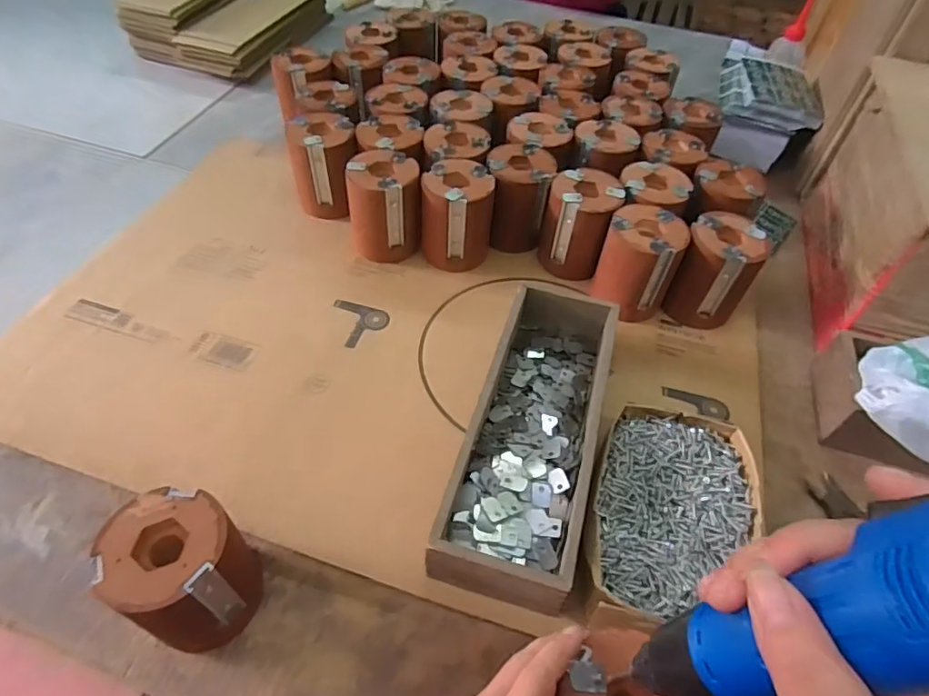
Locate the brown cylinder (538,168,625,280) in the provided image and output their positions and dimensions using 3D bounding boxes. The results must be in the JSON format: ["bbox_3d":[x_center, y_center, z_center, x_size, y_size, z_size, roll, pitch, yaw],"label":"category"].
[{"bbox_3d":[0.129,-0.139,0.628,0.077,0.096,0.081,10,50,5],"label":"brown cylinder"}]

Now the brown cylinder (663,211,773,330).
[{"bbox_3d":[0.268,-0.083,0.592,0.073,0.102,0.074,21,51,13],"label":"brown cylinder"}]

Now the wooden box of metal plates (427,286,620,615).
[{"bbox_3d":[0.063,0.069,0.477,0.100,0.066,0.293,15,50,9],"label":"wooden box of metal plates"}]

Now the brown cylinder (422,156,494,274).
[{"bbox_3d":[-0.008,-0.150,0.630,0.078,0.099,0.073,8,50,3],"label":"brown cylinder"}]

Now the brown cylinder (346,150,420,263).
[{"bbox_3d":[-0.091,-0.162,0.633,0.076,0.101,0.076,-5,50,-8],"label":"brown cylinder"}]

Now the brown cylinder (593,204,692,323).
[{"bbox_3d":[0.186,-0.088,0.592,0.078,0.101,0.081,22,52,14],"label":"brown cylinder"}]

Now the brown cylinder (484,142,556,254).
[{"bbox_3d":[0.063,-0.176,0.659,0.075,0.101,0.076,2,49,-2],"label":"brown cylinder"}]

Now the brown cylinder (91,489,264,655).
[{"bbox_3d":[-0.188,0.153,0.380,0.077,0.100,0.076,2,49,-2],"label":"brown cylinder"}]

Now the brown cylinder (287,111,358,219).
[{"bbox_3d":[-0.170,-0.221,0.675,0.076,0.100,0.082,-11,51,-13],"label":"brown cylinder"}]

